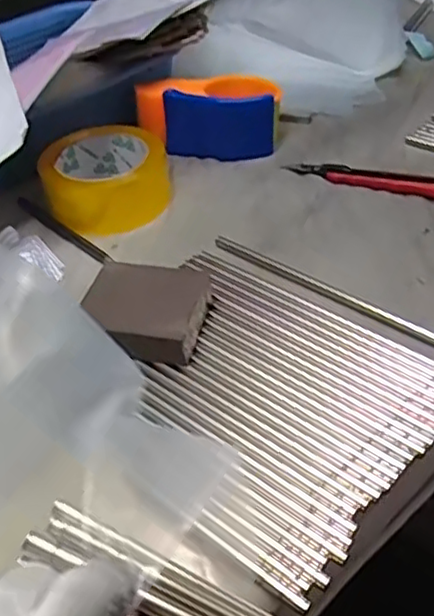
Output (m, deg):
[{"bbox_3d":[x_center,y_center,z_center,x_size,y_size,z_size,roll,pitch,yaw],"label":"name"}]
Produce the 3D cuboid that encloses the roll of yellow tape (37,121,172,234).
[{"bbox_3d":[-0.096,-0.120,0.571,0.103,0.048,0.099,-7,43,-1],"label":"roll of yellow tape"}]

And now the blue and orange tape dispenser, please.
[{"bbox_3d":[-0.008,-0.185,0.625,0.133,0.053,0.074,-7,43,-1],"label":"blue and orange tape dispenser"}]

